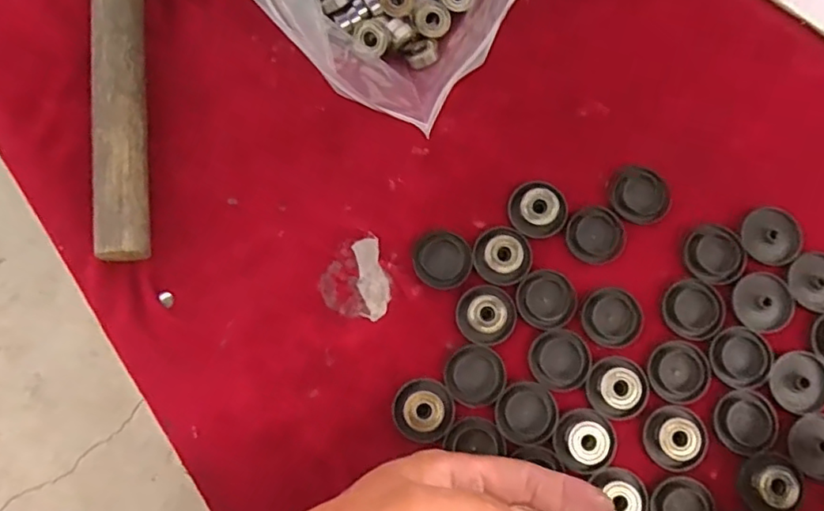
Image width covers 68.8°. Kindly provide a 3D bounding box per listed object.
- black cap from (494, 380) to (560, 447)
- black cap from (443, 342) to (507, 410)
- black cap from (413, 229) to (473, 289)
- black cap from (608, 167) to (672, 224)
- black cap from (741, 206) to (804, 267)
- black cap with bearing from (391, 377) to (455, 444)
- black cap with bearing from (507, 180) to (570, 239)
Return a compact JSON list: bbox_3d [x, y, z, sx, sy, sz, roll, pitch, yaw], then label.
[{"bbox_3d":[0.063,0.086,0.325,0.033,0.004,0.033,0,80,1],"label":"black cap"},{"bbox_3d":[0.035,0.066,0.330,0.032,0.004,0.033,0,80,1],"label":"black cap"},{"bbox_3d":[0.018,0.002,0.345,0.032,0.004,0.032,0,80,1],"label":"black cap"},{"bbox_3d":[0.133,-0.034,0.352,0.034,0.011,0.032,0,80,1],"label":"black cap"},{"bbox_3d":[0.204,-0.011,0.338,0.030,0.007,0.033,0,80,1],"label":"black cap"},{"bbox_3d":[0.007,0.084,0.325,0.033,0.010,0.032,0,80,1],"label":"black cap with bearing"},{"bbox_3d":[0.073,-0.026,0.347,0.033,0.012,0.031,0,80,1],"label":"black cap with bearing"}]

